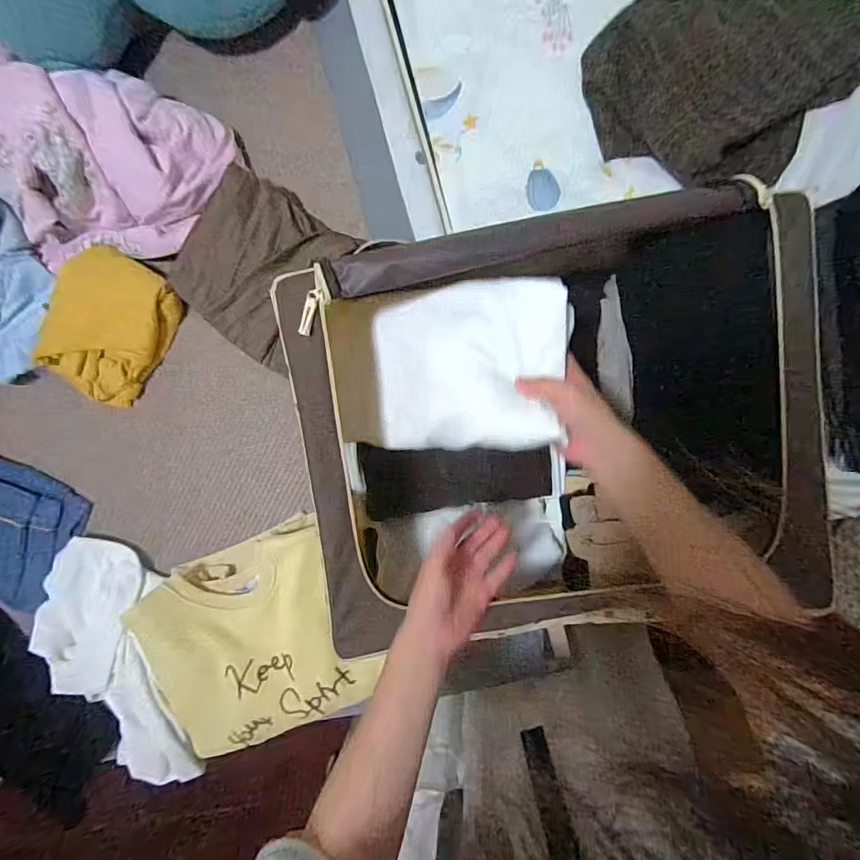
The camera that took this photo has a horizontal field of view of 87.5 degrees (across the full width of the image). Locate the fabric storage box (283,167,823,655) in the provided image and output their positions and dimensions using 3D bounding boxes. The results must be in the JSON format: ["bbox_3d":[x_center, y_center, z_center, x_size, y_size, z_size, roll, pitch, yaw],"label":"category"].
[{"bbox_3d":[0.123,-0.001,0.496,0.486,0.211,0.399,-10,94,9],"label":"fabric storage box"}]

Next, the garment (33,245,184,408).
[{"bbox_3d":[-0.496,-0.153,0.685,0.162,0.068,0.229,30,99,4],"label":"garment"}]

